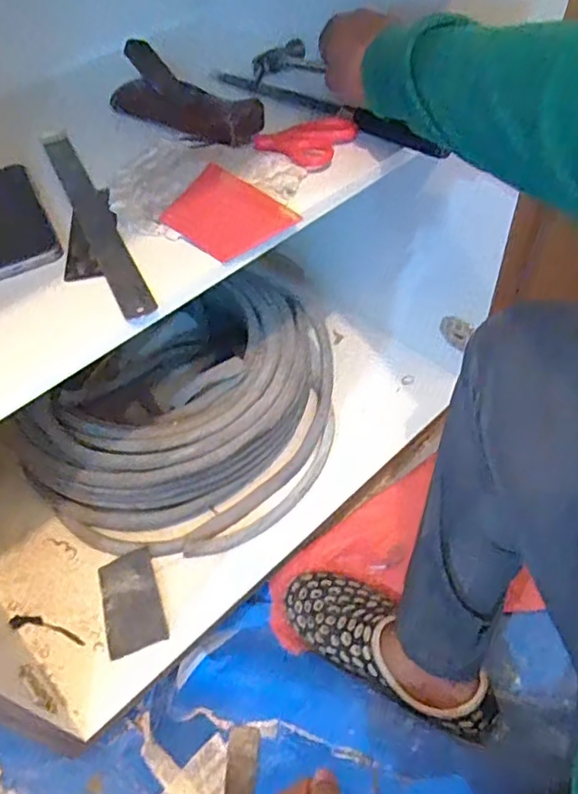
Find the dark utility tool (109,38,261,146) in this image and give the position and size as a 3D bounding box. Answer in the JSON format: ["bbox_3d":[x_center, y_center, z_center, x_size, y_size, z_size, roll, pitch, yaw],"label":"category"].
[{"bbox_3d":[-0.112,-0.312,0.614,0.187,0.061,0.054,27,58,25],"label":"dark utility tool"}]

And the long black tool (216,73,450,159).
[{"bbox_3d":[0.030,-0.316,0.636,0.028,0.024,0.300,-38,57,-23],"label":"long black tool"}]

